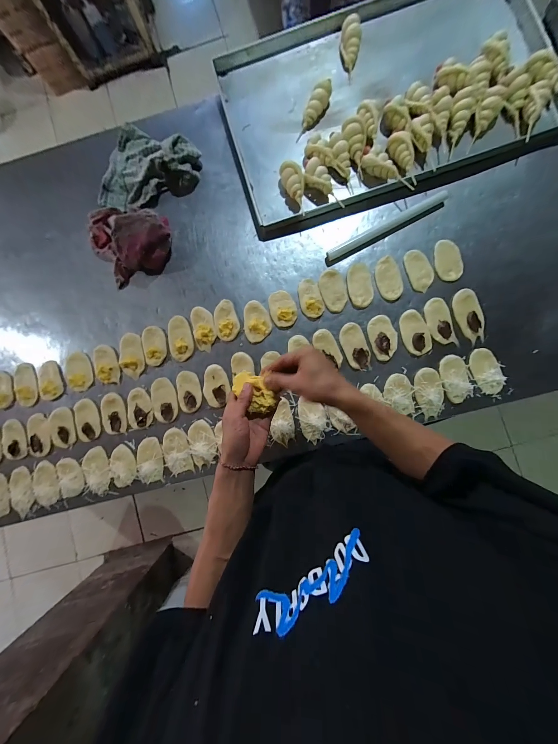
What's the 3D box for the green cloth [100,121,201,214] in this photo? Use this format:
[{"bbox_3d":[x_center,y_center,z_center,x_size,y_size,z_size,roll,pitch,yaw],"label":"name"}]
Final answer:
[{"bbox_3d":[-0.319,-0.468,0.606,0.226,0.062,0.205,25,86,7],"label":"green cloth"}]

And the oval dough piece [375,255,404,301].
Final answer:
[{"bbox_3d":[0.245,-0.209,0.573,0.051,0.010,0.097,-15,83,3],"label":"oval dough piece"}]

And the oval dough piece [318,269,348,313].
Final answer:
[{"bbox_3d":[0.123,-0.184,0.582,0.053,0.006,0.098,-17,83,3],"label":"oval dough piece"}]

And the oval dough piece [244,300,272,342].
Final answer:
[{"bbox_3d":[-0.052,-0.114,0.578,0.060,0.013,0.087,-19,83,2],"label":"oval dough piece"}]

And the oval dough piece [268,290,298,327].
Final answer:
[{"bbox_3d":[0.008,-0.146,0.577,0.056,0.013,0.084,-16,83,3],"label":"oval dough piece"}]

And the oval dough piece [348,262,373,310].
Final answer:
[{"bbox_3d":[0.183,-0.196,0.578,0.053,0.007,0.102,-6,83,4],"label":"oval dough piece"}]

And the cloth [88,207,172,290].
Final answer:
[{"bbox_3d":[-0.346,-0.307,0.585,0.182,0.084,0.180,-33,82,1],"label":"cloth"}]

